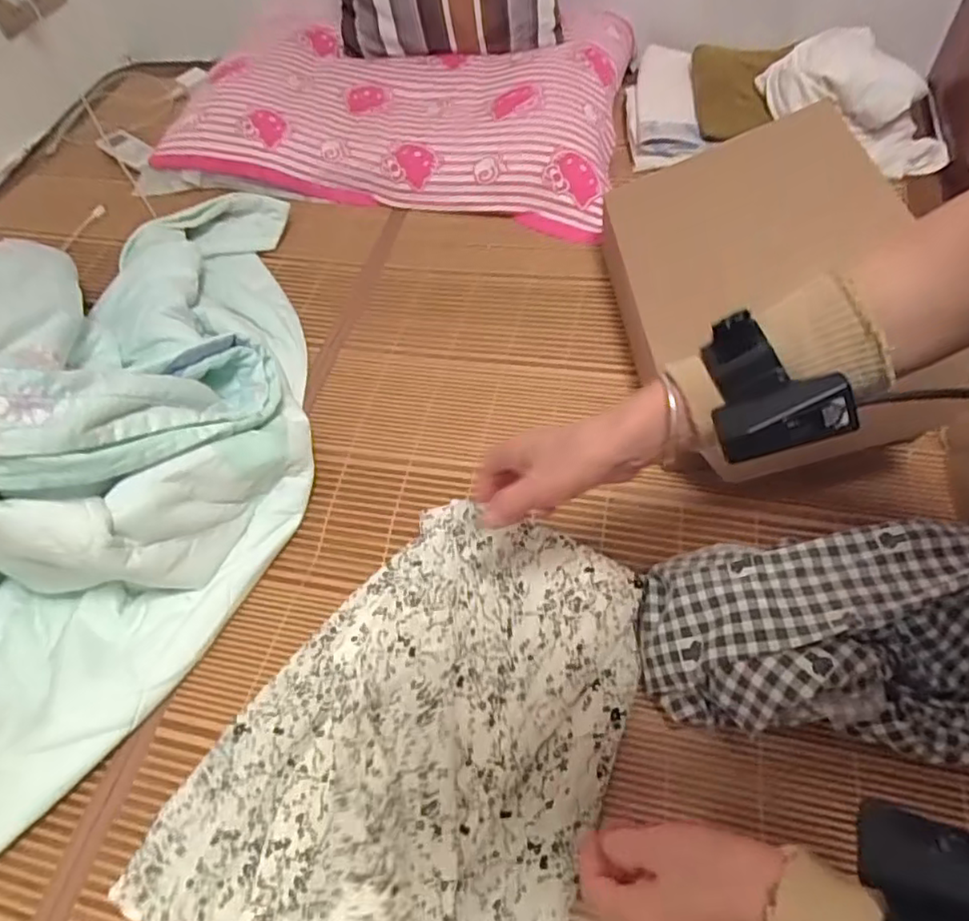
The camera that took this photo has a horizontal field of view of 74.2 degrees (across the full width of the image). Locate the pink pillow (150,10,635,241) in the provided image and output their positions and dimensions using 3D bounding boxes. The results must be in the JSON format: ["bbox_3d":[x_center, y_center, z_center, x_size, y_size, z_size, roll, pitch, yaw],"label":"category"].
[{"bbox_3d":[-0.126,-0.558,1.014,0.642,0.135,0.481,6,58,11],"label":"pink pillow"}]

